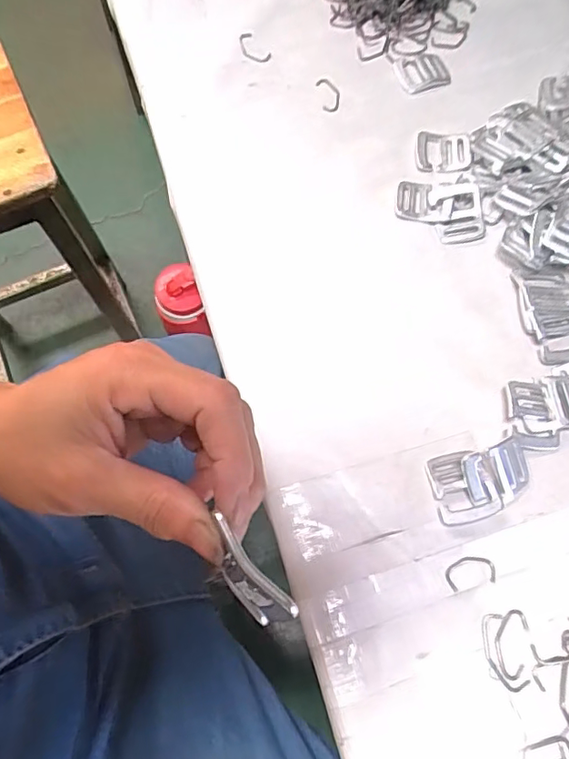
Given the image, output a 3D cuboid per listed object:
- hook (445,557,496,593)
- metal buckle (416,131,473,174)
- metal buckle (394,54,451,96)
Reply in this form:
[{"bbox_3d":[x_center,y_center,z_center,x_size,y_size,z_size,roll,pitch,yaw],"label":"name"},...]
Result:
[{"bbox_3d":[0.111,0.114,0.314,0.030,0.004,0.017,-12,69,-6],"label":"hook"},{"bbox_3d":[0.134,-0.193,0.448,0.045,0.007,0.043,6,68,2],"label":"metal buckle"},{"bbox_3d":[0.129,-0.286,0.493,0.044,0.009,0.051,-8,68,-4],"label":"metal buckle"}]

